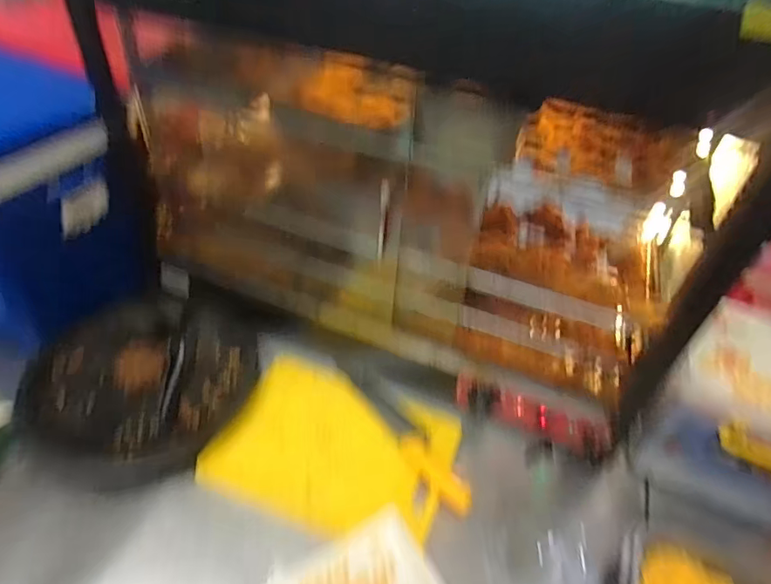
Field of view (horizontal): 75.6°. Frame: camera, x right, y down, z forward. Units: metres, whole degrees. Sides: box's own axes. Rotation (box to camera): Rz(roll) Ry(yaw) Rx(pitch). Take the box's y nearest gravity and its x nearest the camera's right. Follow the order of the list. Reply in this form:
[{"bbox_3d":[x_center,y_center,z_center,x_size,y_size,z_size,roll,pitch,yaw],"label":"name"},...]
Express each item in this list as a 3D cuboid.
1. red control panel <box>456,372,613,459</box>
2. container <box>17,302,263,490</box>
[{"bbox_3d":[0.228,0.191,0.773,0.242,0.052,0.034,18,43,12],"label":"red control panel"},{"bbox_3d":[-0.394,0.137,0.809,0.316,0.051,0.338,4,41,-3],"label":"container"}]

